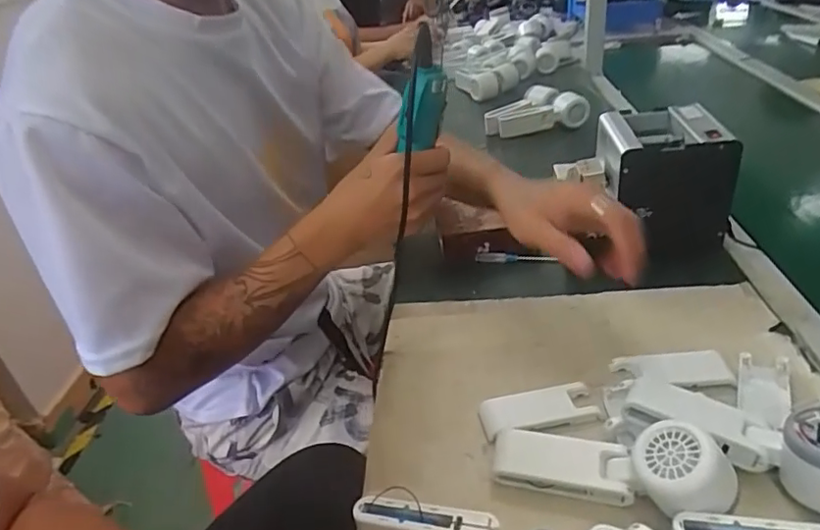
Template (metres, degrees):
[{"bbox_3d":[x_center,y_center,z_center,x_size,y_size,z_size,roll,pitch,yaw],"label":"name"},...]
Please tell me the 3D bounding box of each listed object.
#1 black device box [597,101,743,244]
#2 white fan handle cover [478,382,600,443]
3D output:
[{"bbox_3d":[0.304,-0.099,0.692,0.128,0.151,0.124,-3,32,7],"label":"black device box"},{"bbox_3d":[0.114,0.131,0.501,0.100,0.013,0.045,-10,32,-4],"label":"white fan handle cover"}]

